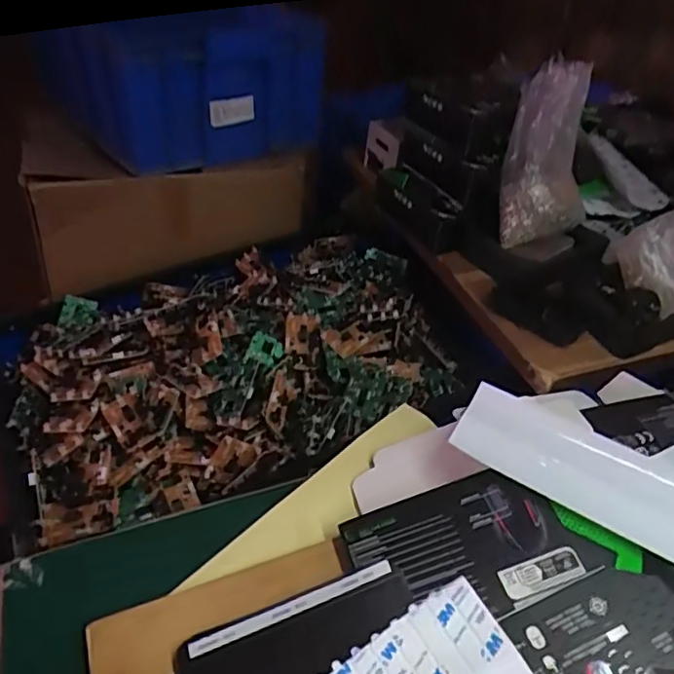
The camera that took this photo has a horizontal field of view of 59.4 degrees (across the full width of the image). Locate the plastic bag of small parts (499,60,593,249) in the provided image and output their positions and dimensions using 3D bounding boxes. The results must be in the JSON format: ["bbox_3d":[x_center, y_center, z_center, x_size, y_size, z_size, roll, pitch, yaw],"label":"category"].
[{"bbox_3d":[0.271,-0.224,0.741,0.109,0.214,0.053,3,17,-3],"label":"plastic bag of small parts"}]

